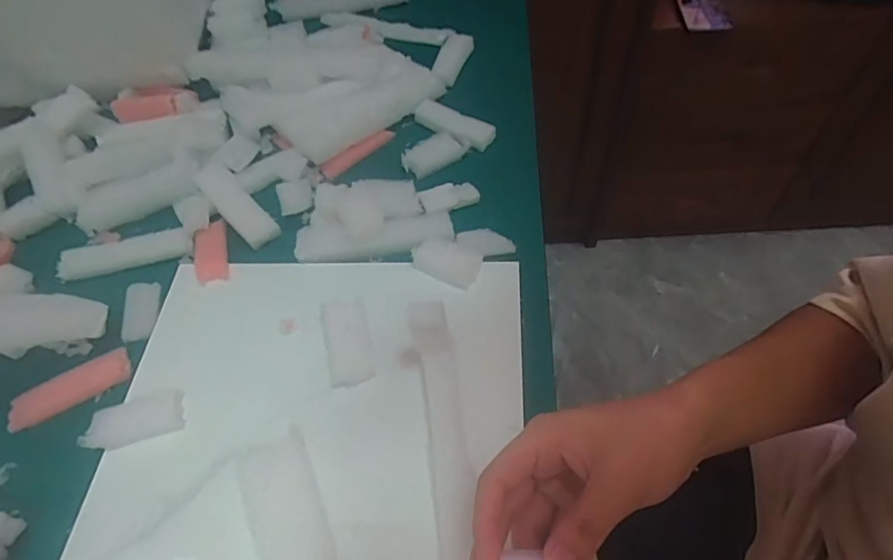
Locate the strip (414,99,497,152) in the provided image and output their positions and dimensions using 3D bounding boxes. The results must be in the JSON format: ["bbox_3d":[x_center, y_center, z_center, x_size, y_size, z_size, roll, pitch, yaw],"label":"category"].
[{"bbox_3d":[0.006,-0.159,0.549,0.086,0.014,0.030,27,63,21],"label":"strip"}]

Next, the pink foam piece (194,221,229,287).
[{"bbox_3d":[-0.211,-0.025,0.481,0.031,0.006,0.061,-14,56,-4],"label":"pink foam piece"}]

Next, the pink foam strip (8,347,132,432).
[{"bbox_3d":[-0.294,0.085,0.421,0.091,0.006,0.027,-27,58,-12],"label":"pink foam strip"}]

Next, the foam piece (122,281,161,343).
[{"bbox_3d":[-0.260,0.025,0.459,0.027,0.009,0.056,-12,56,-3],"label":"foam piece"}]

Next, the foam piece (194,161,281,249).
[{"bbox_3d":[-0.193,-0.069,0.495,0.031,0.013,0.099,-41,76,-20],"label":"foam piece"}]

